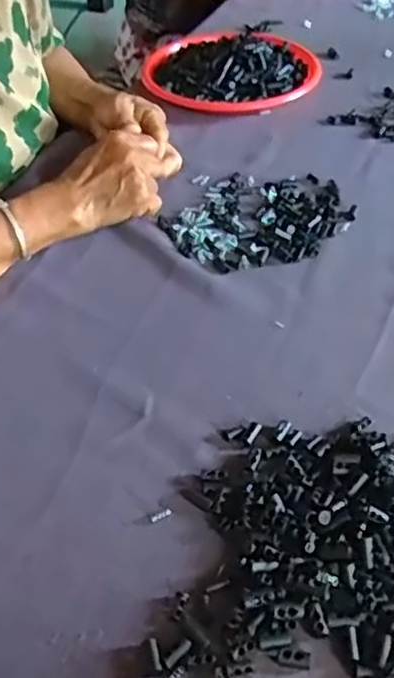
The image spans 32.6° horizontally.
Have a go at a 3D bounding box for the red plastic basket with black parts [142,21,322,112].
[{"bbox_3d":[0.040,-0.376,0.894,0.229,0.054,0.248,-13,45,-11],"label":"red plastic basket with black parts"}]

